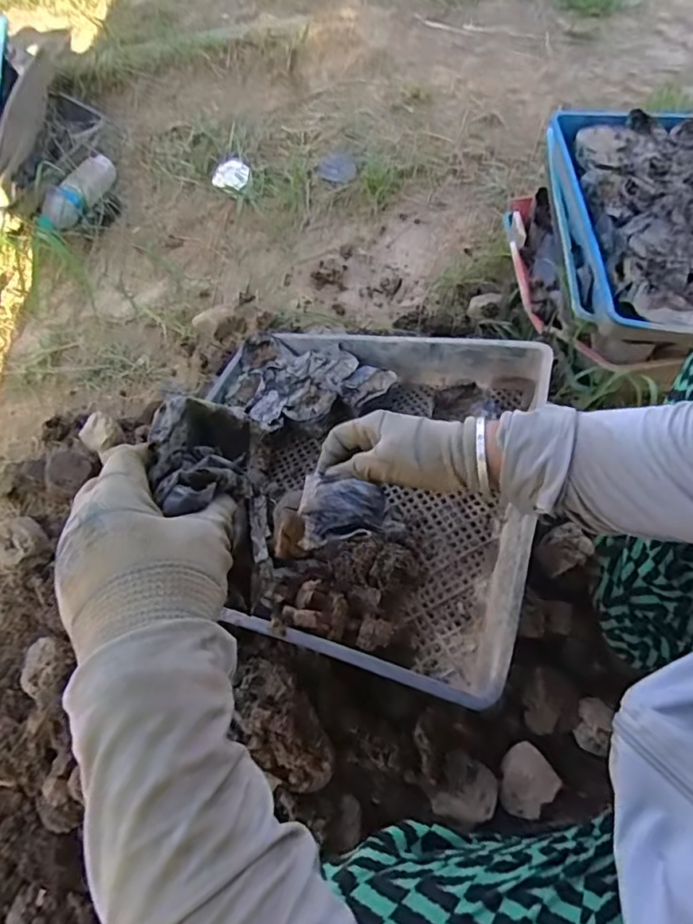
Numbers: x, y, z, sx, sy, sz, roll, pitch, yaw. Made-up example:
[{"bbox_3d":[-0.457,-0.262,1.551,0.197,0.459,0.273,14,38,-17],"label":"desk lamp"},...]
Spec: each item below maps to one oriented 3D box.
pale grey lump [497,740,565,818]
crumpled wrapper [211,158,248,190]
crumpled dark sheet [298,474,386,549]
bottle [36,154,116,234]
[{"bbox_3d":[0.178,0.317,0.553,0.053,0.033,0.056,39,63,25],"label":"pale grey lump"},{"bbox_3d":[-0.247,-0.616,1.193,0.076,0.011,0.116,-2,54,0],"label":"crumpled wrapper"},{"bbox_3d":[-0.004,0.035,0.422,0.063,0.018,0.063,7,58,4],"label":"crumpled dark sheet"},{"bbox_3d":[-0.547,-0.556,1.150,0.062,0.058,0.249,11,55,9],"label":"bottle"}]

